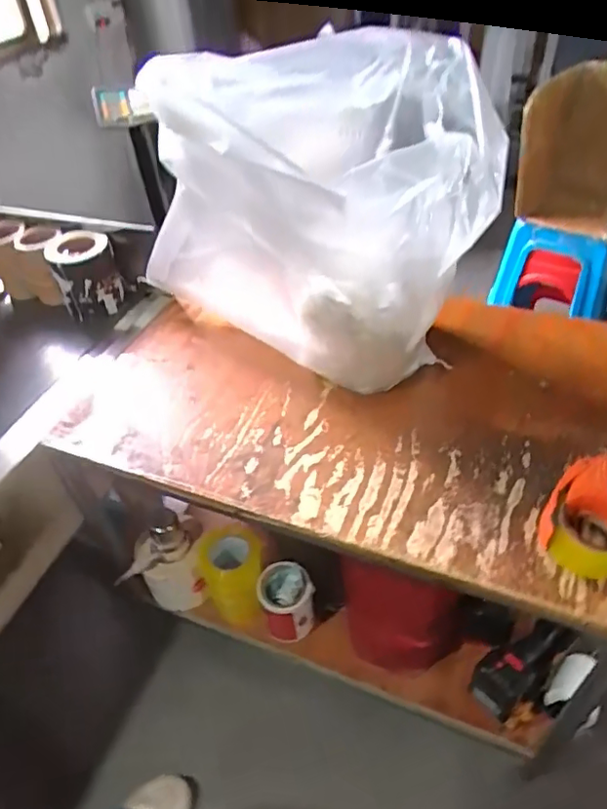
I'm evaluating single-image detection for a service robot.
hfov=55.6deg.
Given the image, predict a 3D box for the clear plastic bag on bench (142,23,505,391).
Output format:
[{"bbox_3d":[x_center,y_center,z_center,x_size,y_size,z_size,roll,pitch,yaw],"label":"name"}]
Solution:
[{"bbox_3d":[0.013,-0.323,0.963,0.353,0.424,0.511,-30,49,-23],"label":"clear plastic bag on bench"}]

